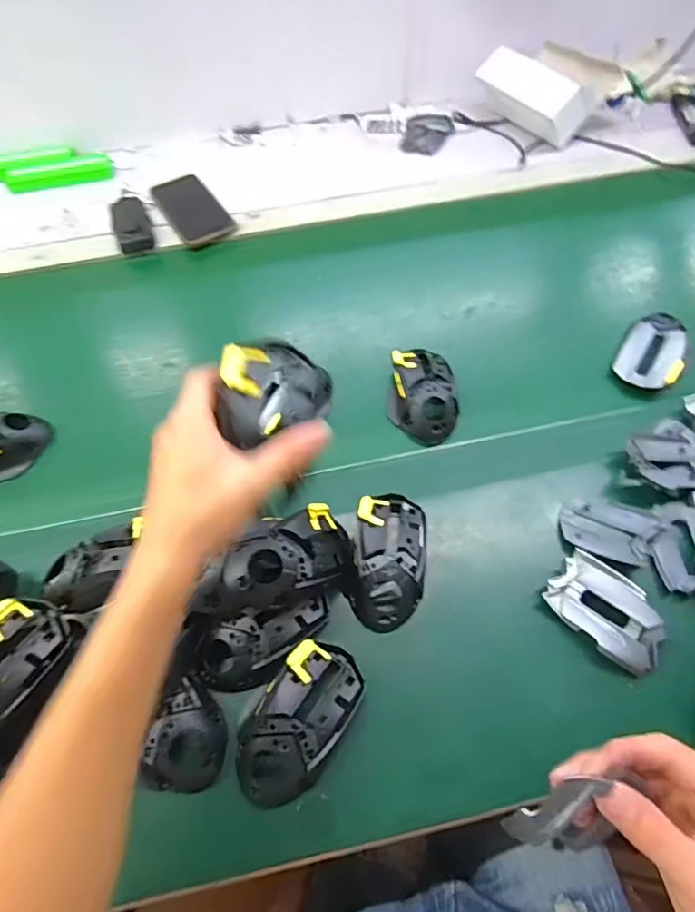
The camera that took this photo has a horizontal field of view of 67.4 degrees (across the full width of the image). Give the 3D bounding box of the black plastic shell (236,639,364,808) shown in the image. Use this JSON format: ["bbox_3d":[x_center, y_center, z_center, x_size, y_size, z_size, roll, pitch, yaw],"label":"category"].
[{"bbox_3d":[-0.037,0.200,0.399,0.064,0.034,0.115,31,64,20],"label":"black plastic shell"}]

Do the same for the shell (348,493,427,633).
[{"bbox_3d":[0.038,0.089,0.459,0.062,0.029,0.118,6,58,6],"label":"shell"}]

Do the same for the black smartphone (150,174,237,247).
[{"bbox_3d":[-0.226,-0.359,0.752,0.075,0.009,0.160,-29,61,-15],"label":"black smartphone"}]

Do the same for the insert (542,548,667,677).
[{"bbox_3d":[0.218,0.132,0.440,0.065,0.023,0.095,-37,64,-19],"label":"insert"}]

